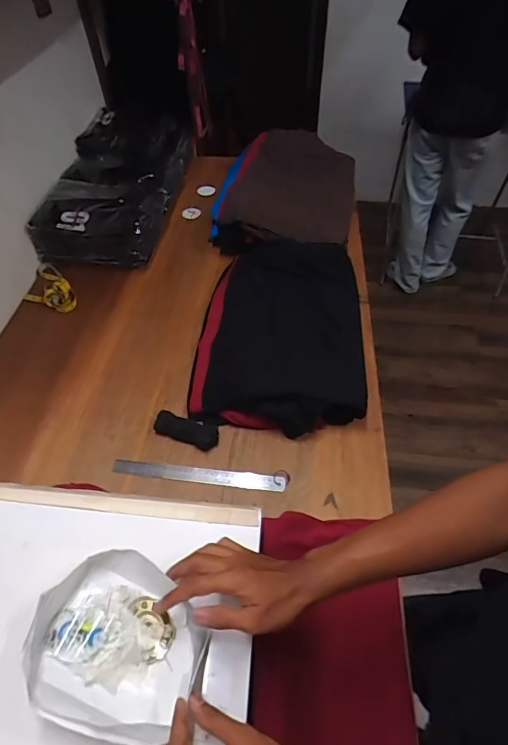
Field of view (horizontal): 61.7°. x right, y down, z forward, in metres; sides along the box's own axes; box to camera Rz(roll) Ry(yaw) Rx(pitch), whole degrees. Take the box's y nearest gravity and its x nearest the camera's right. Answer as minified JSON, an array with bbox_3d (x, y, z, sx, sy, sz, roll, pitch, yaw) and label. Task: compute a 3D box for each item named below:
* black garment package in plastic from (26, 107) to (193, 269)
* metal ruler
[{"bbox_3d":[-0.398,-0.592,1.304,0.312,0.172,0.665,3,51,4],"label":"black garment package in plastic"},{"bbox_3d":[-0.103,0.192,0.799,0.320,0.008,0.031,6,54,4],"label":"metal ruler"}]

